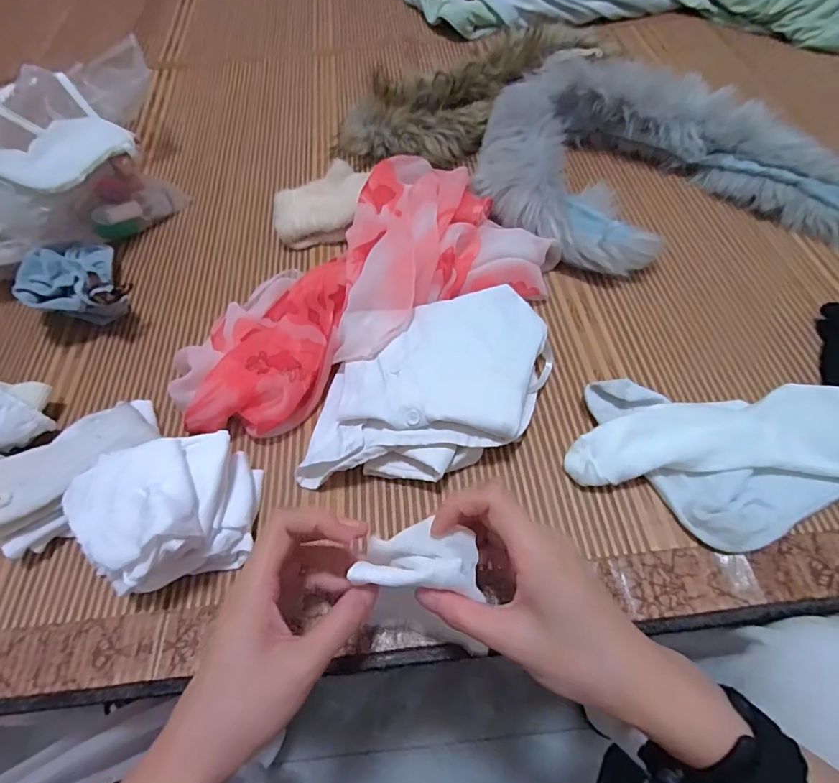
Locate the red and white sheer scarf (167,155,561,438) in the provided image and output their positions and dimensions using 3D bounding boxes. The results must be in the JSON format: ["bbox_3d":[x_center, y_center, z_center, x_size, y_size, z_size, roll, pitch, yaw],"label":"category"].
[{"bbox_3d":[-0.072,-0.122,0.469,0.386,0.049,0.234,-28,62,-14],"label":"red and white sheer scarf"}]

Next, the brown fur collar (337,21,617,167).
[{"bbox_3d":[0.085,-0.421,0.637,0.408,0.062,0.153,-39,65,-18],"label":"brown fur collar"}]

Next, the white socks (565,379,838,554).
[{"bbox_3d":[0.229,0.053,0.362,0.221,0.035,0.133,2,60,4],"label":"white socks"}]

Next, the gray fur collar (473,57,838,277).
[{"bbox_3d":[0.290,-0.258,0.525,0.437,0.076,0.283,-4,59,0],"label":"gray fur collar"}]

